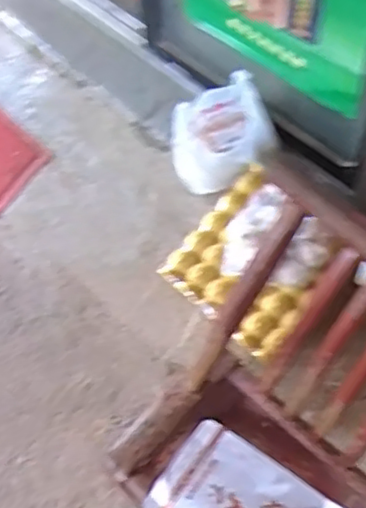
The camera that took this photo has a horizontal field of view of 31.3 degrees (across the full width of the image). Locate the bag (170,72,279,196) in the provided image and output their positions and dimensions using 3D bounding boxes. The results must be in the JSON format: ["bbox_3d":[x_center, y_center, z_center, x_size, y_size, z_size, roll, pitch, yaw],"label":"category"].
[{"bbox_3d":[0.077,-0.233,1.306,0.194,0.223,0.159,14,64,10],"label":"bag"}]

